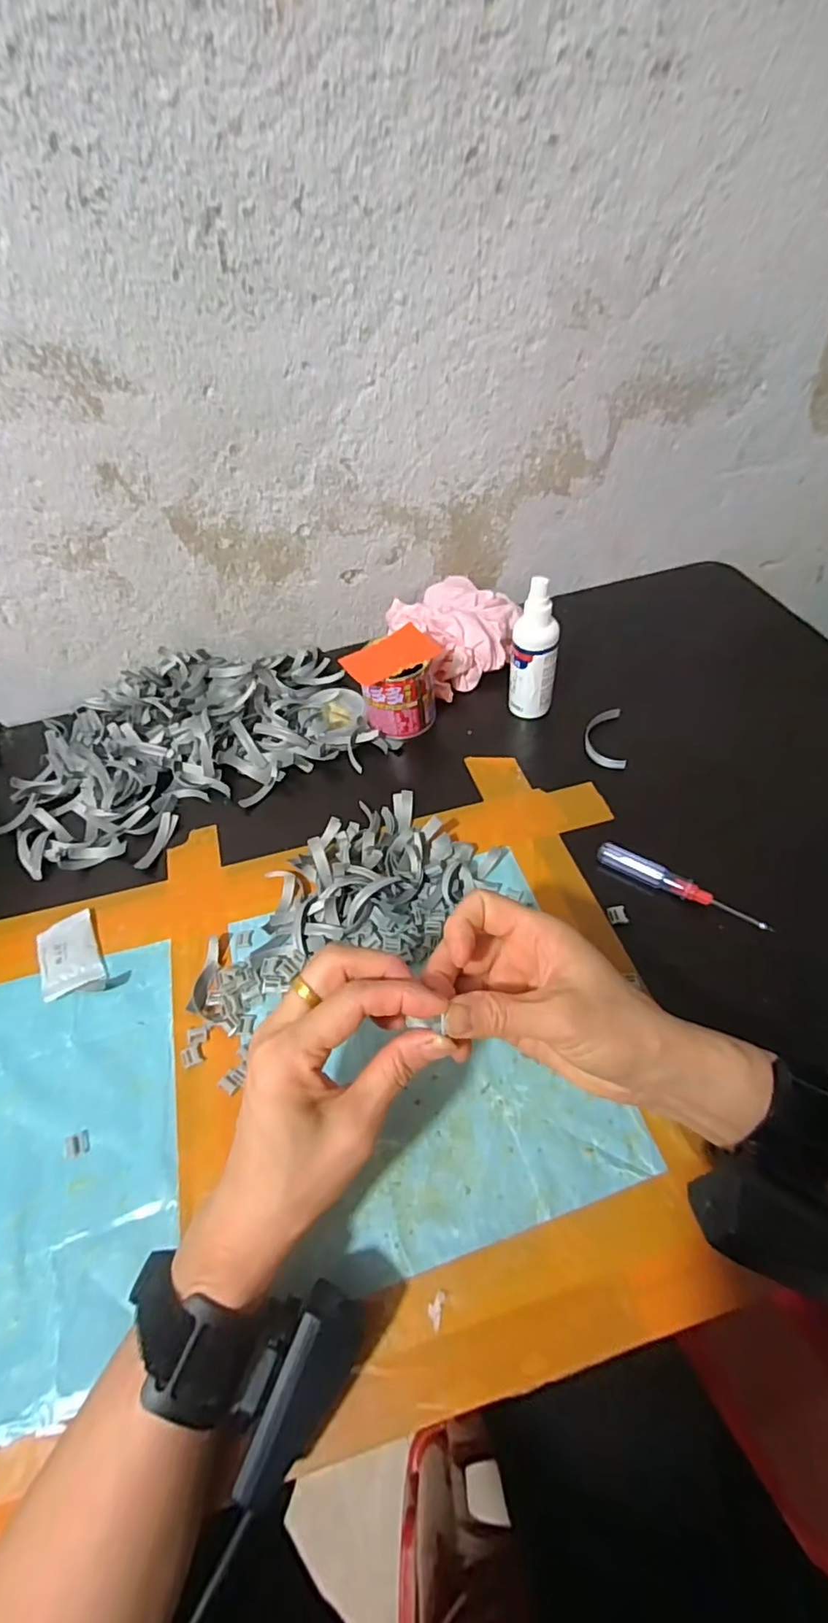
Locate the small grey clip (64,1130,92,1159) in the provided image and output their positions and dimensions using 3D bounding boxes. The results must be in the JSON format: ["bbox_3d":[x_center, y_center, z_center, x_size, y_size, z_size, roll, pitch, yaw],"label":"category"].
[{"bbox_3d":[-0.200,0.198,0.346,0.014,0.004,0.013,-24,52,-13],"label":"small grey clip"}]

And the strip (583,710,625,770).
[{"bbox_3d":[0.171,-0.066,0.524,0.032,0.013,0.072,3,51,9],"label":"strip"}]

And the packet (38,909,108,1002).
[{"bbox_3d":[-0.249,0.104,0.423,0.039,0.011,0.070,-25,52,-13],"label":"packet"}]

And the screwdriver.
[{"bbox_3d":[0.191,0.054,0.419,0.120,0.013,0.014,30,60,27],"label":"screwdriver"}]

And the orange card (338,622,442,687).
[{"bbox_3d":[-0.021,-0.137,0.512,0.078,0.005,0.050,-32,55,-15],"label":"orange card"}]

